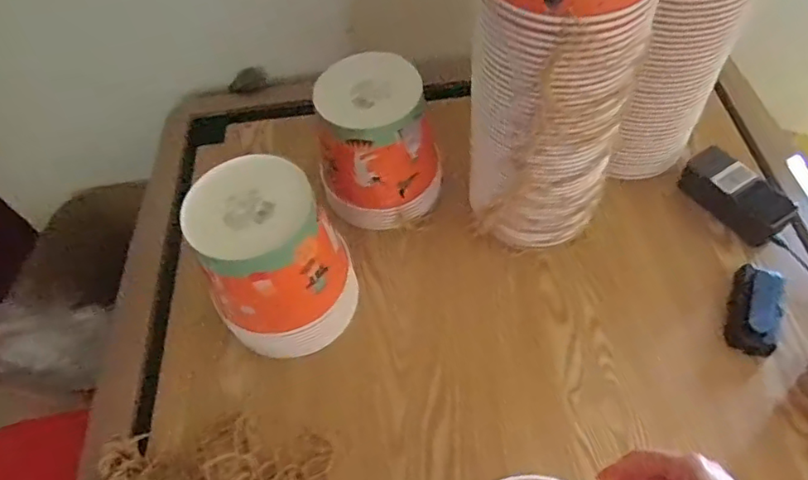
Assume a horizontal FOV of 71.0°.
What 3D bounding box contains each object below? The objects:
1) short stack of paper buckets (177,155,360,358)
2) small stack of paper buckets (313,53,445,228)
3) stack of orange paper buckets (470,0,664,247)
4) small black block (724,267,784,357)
[{"bbox_3d":[-0.137,0.027,0.622,0.149,0.202,0.132,-24,57,-11],"label":"short stack of paper buckets"},{"bbox_3d":[-0.030,-0.116,0.714,0.149,0.175,0.135,-7,56,0],"label":"small stack of paper buckets"},{"bbox_3d":[0.145,-0.163,0.564,0.134,0.469,0.133,-24,57,-11],"label":"stack of orange paper buckets"},{"bbox_3d":[0.405,0.078,0.650,0.053,0.025,0.104,16,59,15],"label":"small black block"}]

